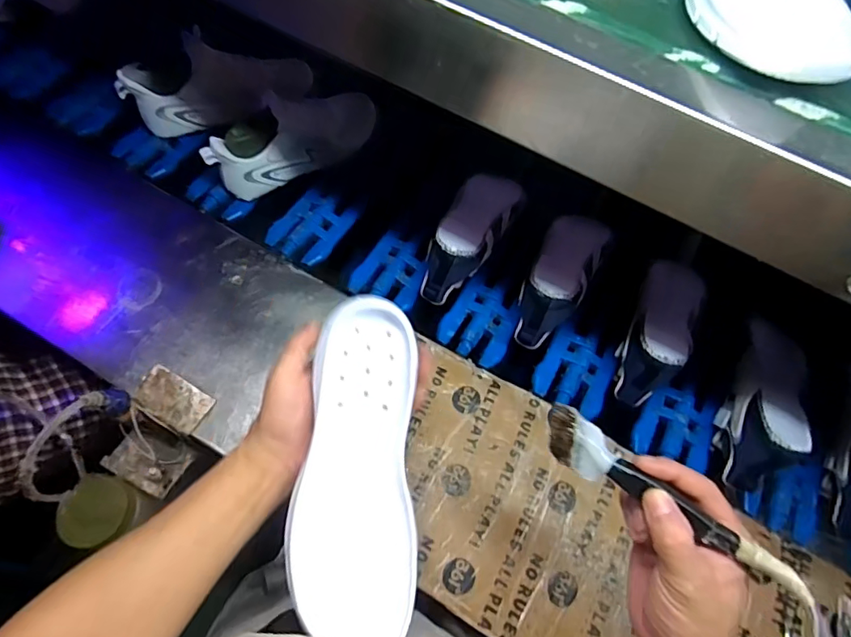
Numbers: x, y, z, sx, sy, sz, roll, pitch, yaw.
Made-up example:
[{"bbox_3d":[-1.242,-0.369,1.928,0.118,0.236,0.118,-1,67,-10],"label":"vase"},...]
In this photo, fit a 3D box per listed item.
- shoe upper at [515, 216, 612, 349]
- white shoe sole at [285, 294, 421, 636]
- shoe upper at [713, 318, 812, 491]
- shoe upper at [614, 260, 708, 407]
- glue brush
[{"bbox_3d":[0.176,-0.056,0.662,0.081,0.096,0.206,28,70,10],"label":"shoe upper"},{"bbox_3d":[-0.054,0.112,0.416,0.093,0.024,0.257,2,72,-1],"label":"white shoe sole"},{"bbox_3d":[0.408,0.102,0.616,0.077,0.107,0.205,30,70,11],"label":"shoe upper"},{"bbox_3d":[0.298,0.023,0.661,0.081,0.086,0.204,28,48,13],"label":"shoe upper"},{"bbox_3d":[0.156,0.117,0.334,0.174,0.022,0.029,32,70,18],"label":"glue brush"}]

